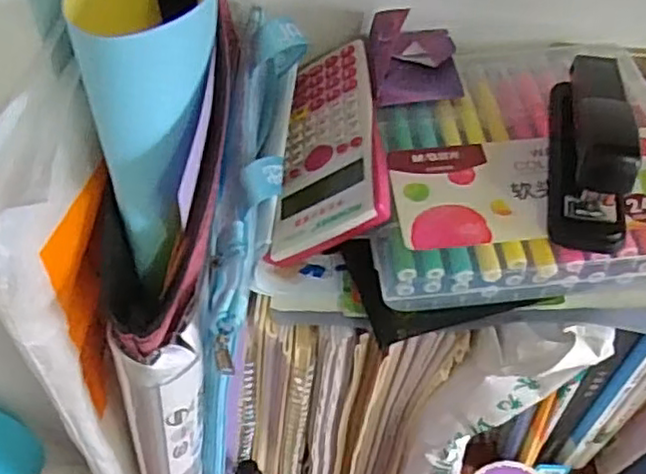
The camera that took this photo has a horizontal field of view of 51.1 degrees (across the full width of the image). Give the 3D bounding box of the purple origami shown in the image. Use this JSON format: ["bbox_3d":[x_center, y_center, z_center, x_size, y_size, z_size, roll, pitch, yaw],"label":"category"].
[{"bbox_3d":[0.060,-0.122,0.433,0.057,0.044,0.069,1,50,-2],"label":"purple origami"}]

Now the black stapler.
[{"bbox_3d":[0.150,-0.056,0.371,0.039,0.062,0.114,11,50,6],"label":"black stapler"}]

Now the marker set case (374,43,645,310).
[{"bbox_3d":[0.120,-0.050,0.414,0.181,0.040,0.185,-1,50,-4],"label":"marker set case"}]

